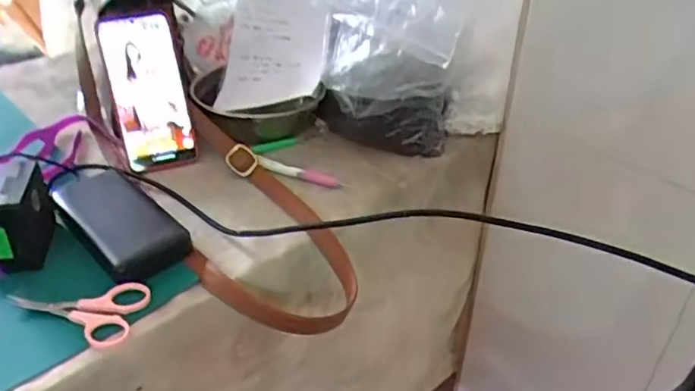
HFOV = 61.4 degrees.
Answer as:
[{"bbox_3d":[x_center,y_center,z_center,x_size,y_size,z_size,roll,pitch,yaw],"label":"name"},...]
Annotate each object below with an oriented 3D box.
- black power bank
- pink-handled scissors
[{"bbox_3d":[-0.211,0.019,0.541,0.074,0.025,0.176,-27,44,-34],"label":"black power bank"},{"bbox_3d":[-0.218,0.090,0.459,0.109,0.009,0.059,3,35,3],"label":"pink-handled scissors"}]

